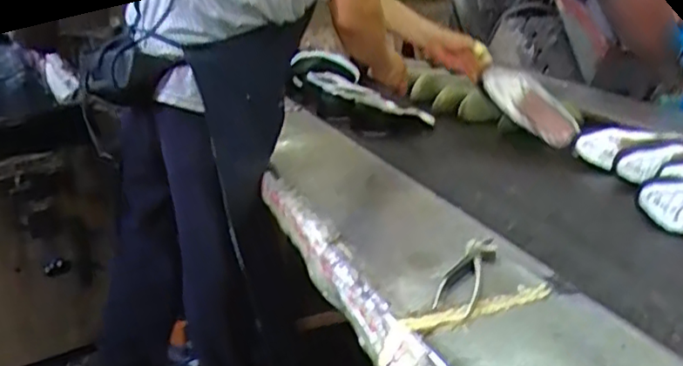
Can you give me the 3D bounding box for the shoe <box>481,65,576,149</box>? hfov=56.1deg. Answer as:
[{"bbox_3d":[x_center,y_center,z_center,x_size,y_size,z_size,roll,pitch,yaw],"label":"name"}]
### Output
[{"bbox_3d":[0.412,-0.167,1.395,0.247,0.089,0.061,33,10,-19],"label":"shoe"}]

